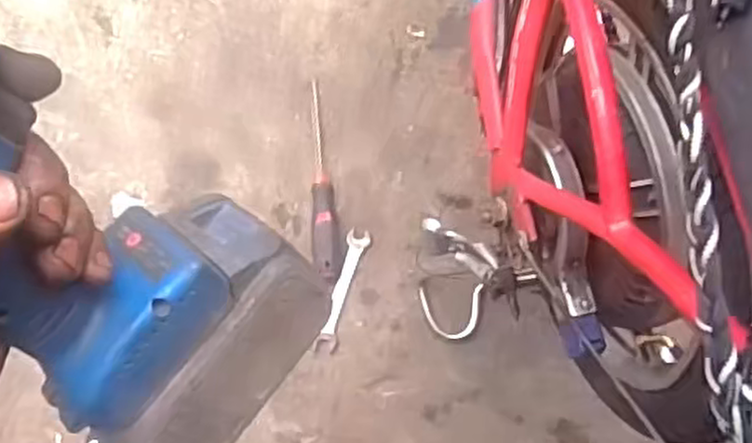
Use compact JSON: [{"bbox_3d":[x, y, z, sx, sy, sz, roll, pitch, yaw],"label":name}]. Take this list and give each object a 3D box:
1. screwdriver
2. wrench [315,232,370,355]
[{"bbox_3d":[-0.062,-0.045,0.848,0.028,0.027,0.228,-4,74,-3],"label":"screwdriver"},{"bbox_3d":[-0.037,0.078,0.839,0.024,0.012,0.139,17,85,-4],"label":"wrench"}]

